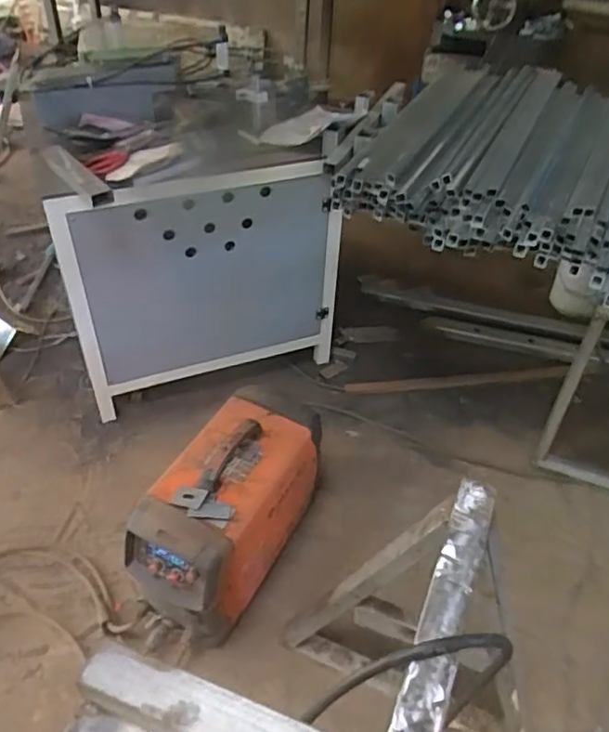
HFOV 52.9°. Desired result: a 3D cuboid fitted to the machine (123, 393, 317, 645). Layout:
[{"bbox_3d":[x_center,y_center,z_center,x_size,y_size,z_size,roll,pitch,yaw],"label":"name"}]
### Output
[{"bbox_3d":[-0.165,0.314,1.363,0.242,0.293,0.465,21,45,19],"label":"machine"}]

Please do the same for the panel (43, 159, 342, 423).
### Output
[{"bbox_3d":[-0.260,-0.212,1.699,0.741,0.646,0.093,-14,44,-18],"label":"panel"}]

